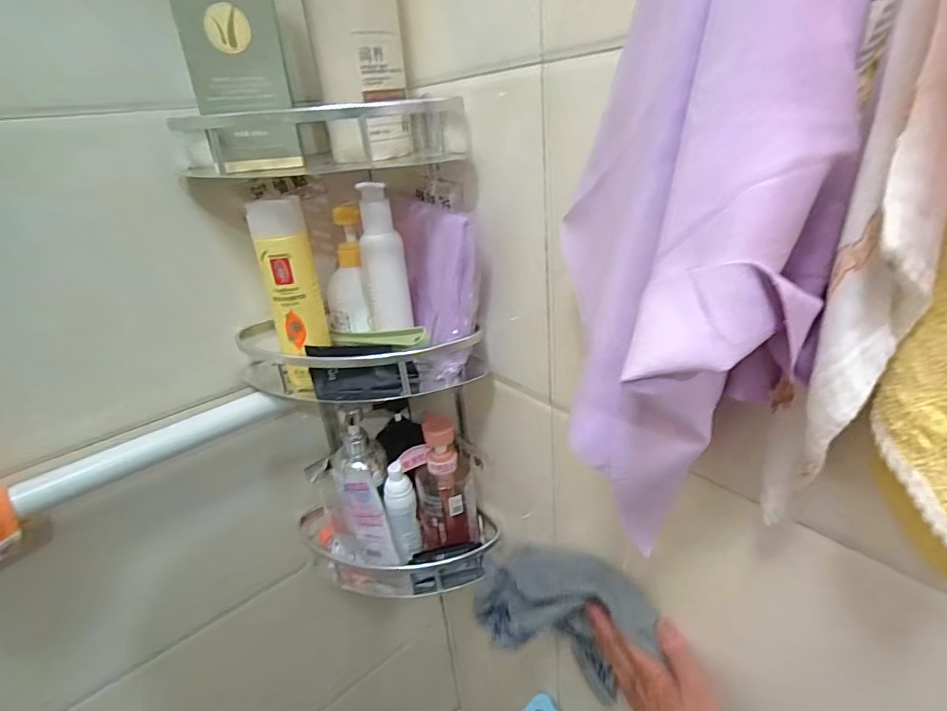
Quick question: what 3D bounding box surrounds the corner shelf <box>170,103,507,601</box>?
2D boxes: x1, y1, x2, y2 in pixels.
[{"bbox_3d":[-0.124,0.023,0.581,0.216,0.543,0.221,-20,30,-28],"label":"corner shelf"}]

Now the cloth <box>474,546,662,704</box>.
[{"bbox_3d":[0.090,0.294,0.559,0.223,0.202,0.057,15,32,34],"label":"cloth"}]

